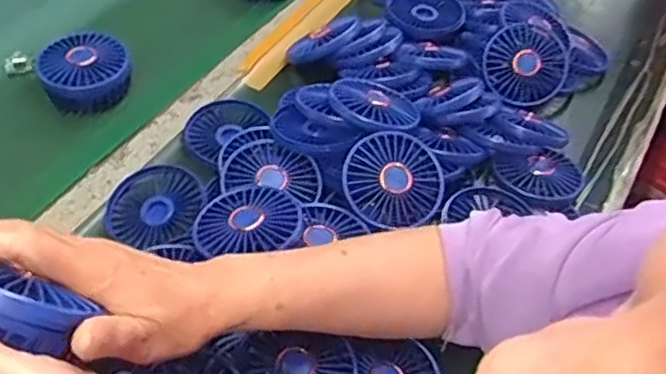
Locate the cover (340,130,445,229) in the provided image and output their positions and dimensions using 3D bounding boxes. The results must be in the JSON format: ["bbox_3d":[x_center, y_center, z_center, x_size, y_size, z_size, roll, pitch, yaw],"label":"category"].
[{"bbox_3d":[0.055,-0.007,0.595,0.096,0.081,0.023,-4,5,-22],"label":"cover"}]

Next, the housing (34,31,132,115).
[{"bbox_3d":[-0.253,-0.117,0.693,0.087,0.040,0.081,2,49,-2],"label":"housing"}]

